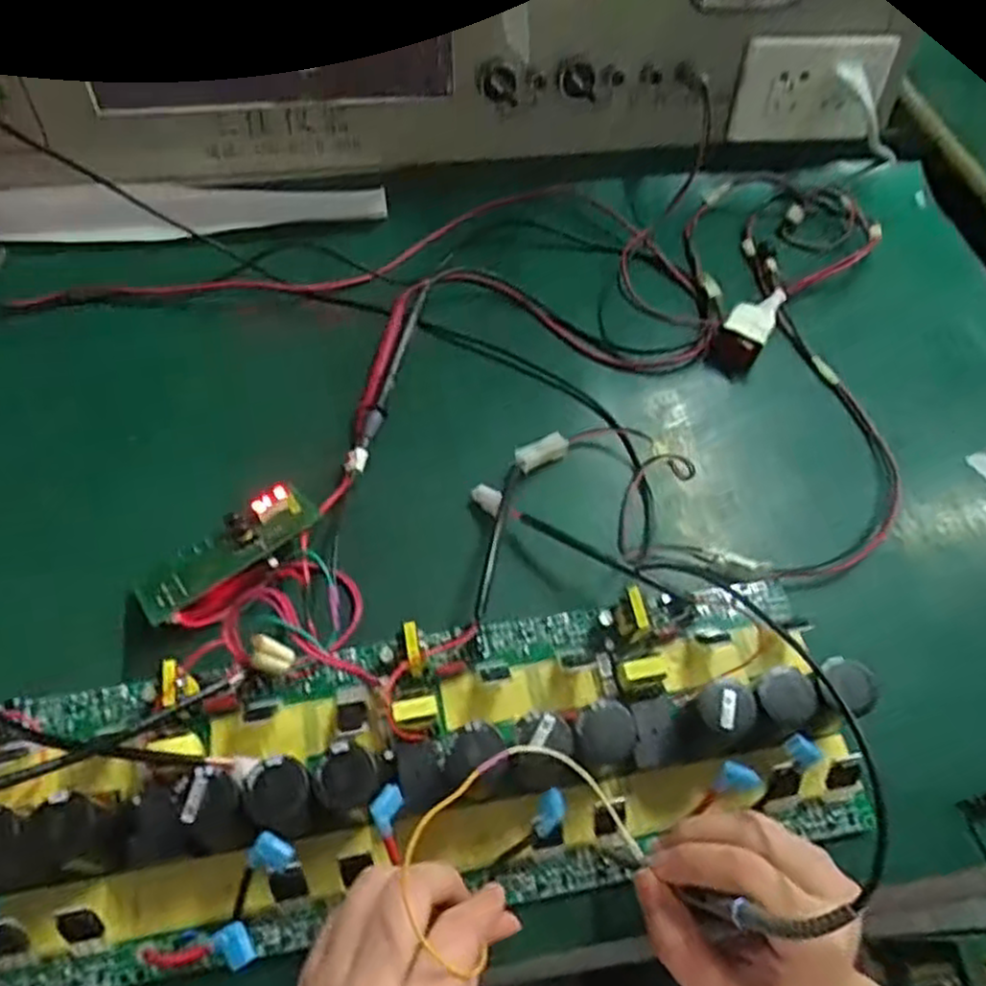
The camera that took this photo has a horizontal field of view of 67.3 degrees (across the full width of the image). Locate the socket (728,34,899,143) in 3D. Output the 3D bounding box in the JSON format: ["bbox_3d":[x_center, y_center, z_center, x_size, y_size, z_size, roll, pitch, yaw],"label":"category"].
[{"bbox_3d":[0.248,-0.314,0.581,0.108,0.083,0.028,8,59,2],"label":"socket"}]

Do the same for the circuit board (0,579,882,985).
[{"bbox_3d":[-0.050,0.132,0.359,0.476,0.054,0.147,-8,60,-7],"label":"circuit board"}]

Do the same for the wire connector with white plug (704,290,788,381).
[{"bbox_3d":[0.188,-0.121,0.538,0.033,0.030,0.081,34,63,16],"label":"wire connector with white plug"}]

